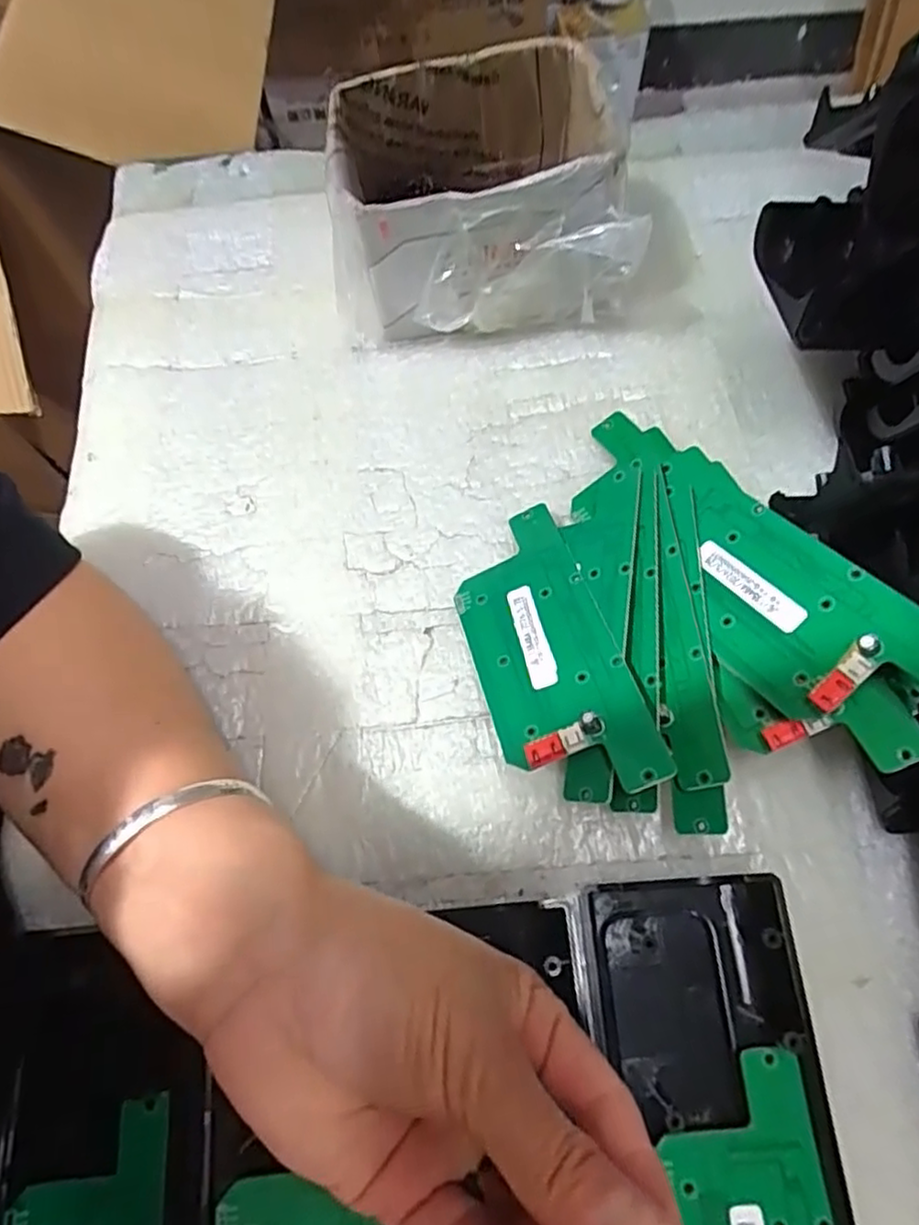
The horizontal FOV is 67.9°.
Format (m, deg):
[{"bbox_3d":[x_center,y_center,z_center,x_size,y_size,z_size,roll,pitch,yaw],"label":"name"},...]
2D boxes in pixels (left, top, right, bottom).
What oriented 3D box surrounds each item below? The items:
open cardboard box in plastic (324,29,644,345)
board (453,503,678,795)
[{"bbox_3d":[0.009,-0.205,0.338,0.133,0.077,0.106,-2,68,0],"label":"open cardboard box in plastic"},{"bbox_3d":[0.031,0.012,0.270,0.053,0.007,0.136,-26,49,9],"label":"board"}]

